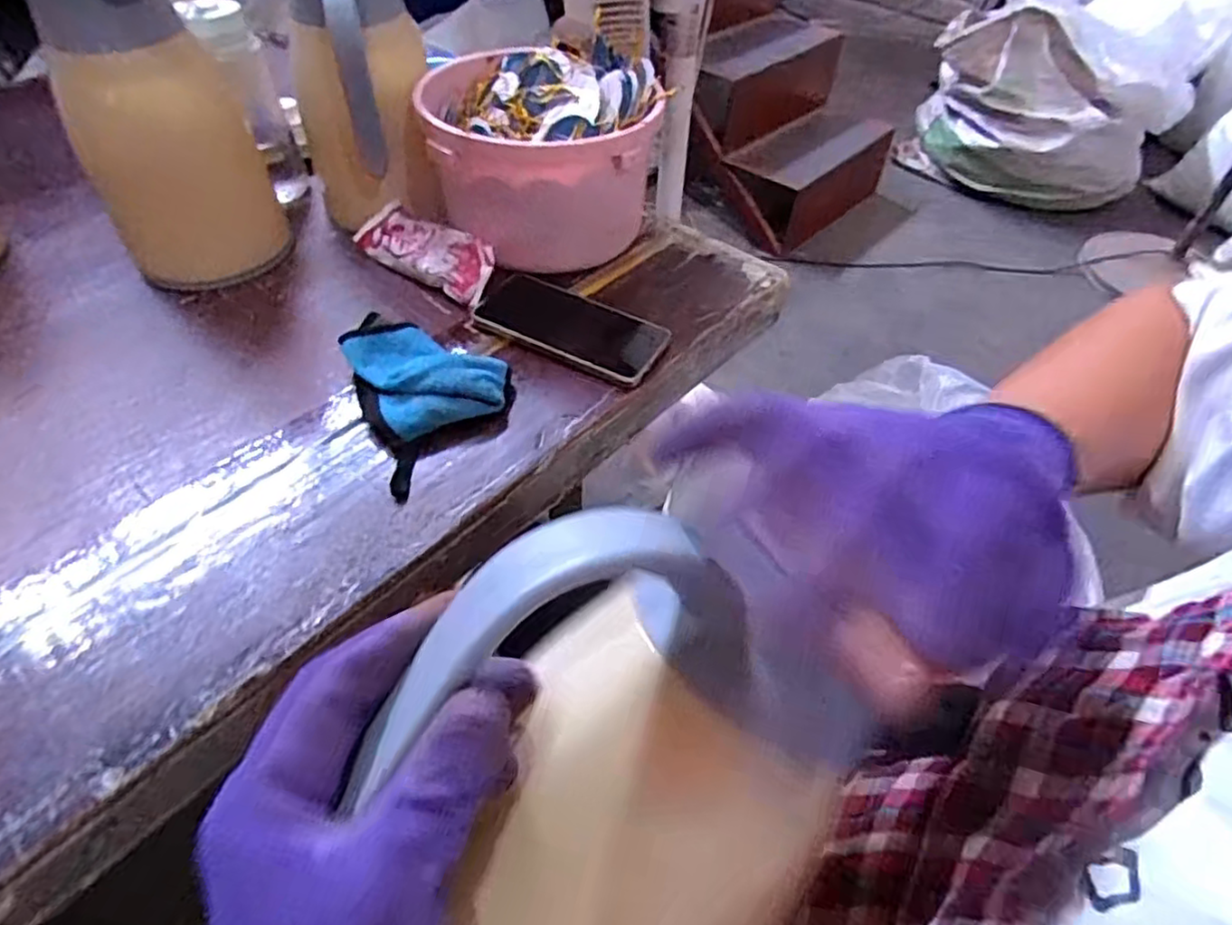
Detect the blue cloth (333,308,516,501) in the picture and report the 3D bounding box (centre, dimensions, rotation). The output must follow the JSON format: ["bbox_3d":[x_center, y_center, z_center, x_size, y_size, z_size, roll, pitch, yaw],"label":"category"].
[{"bbox_3d":[-0.144,-0.070,0.519,0.112,0.035,0.178,-21,54,-19],"label":"blue cloth"}]

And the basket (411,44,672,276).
[{"bbox_3d":[-0.073,-0.306,0.645,0.214,0.134,0.217,-12,52,-13],"label":"basket"}]

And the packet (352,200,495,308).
[{"bbox_3d":[-0.180,-0.207,0.638,0.177,0.035,0.067,31,55,22],"label":"packet"}]

